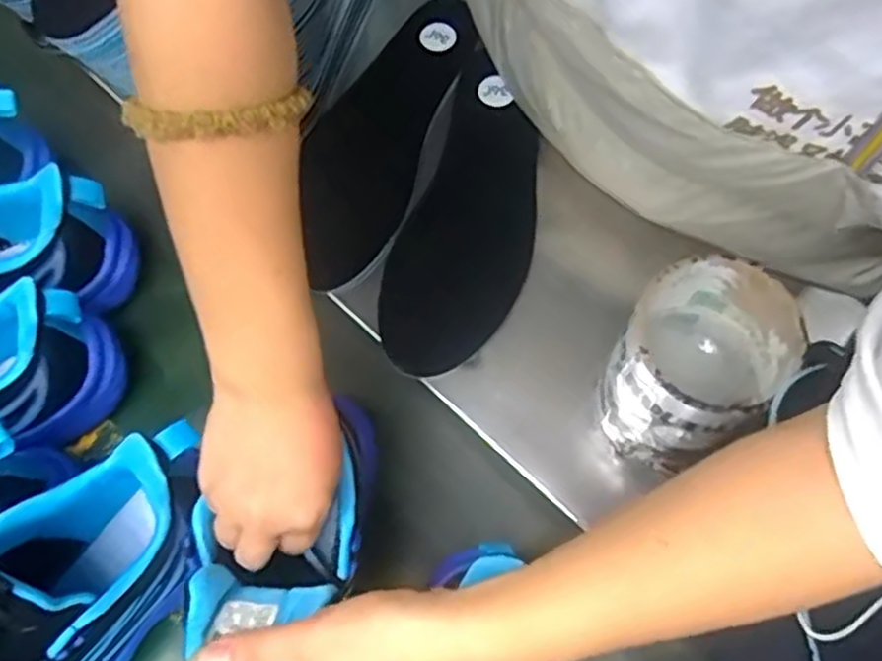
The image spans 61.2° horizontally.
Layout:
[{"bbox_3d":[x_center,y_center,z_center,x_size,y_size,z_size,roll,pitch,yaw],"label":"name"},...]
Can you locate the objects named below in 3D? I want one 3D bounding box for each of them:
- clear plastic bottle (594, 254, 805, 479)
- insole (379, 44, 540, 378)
[{"bbox_3d":[0.136,0.021,0.403,0.084,0.104,0.078,0,63,0],"label":"clear plastic bottle"},{"bbox_3d":[0.024,-0.082,0.512,0.086,0.007,0.241,17,68,4],"label":"insole"}]

